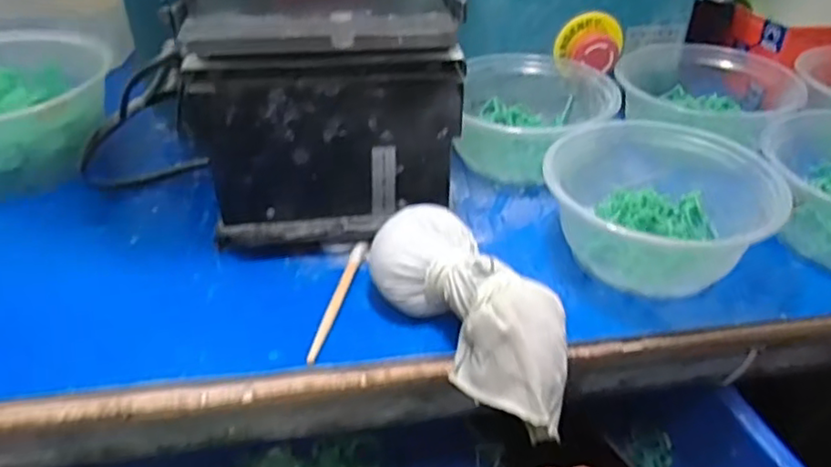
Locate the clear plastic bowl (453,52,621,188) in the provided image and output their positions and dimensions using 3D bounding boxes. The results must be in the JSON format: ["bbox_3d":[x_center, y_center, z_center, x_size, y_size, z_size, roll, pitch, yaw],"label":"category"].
[{"bbox_3d":[0.097,-0.091,0.507,0.110,0.057,0.124,6,37,6],"label":"clear plastic bowl"}]

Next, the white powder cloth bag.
[{"bbox_3d":[0.027,0.038,0.349,0.058,0.045,0.146,-25,44,-30],"label":"white powder cloth bag"}]

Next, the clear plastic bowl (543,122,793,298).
[{"bbox_3d":[0.140,-0.019,0.412,0.130,0.063,0.130,1,37,0],"label":"clear plastic bowl"}]

